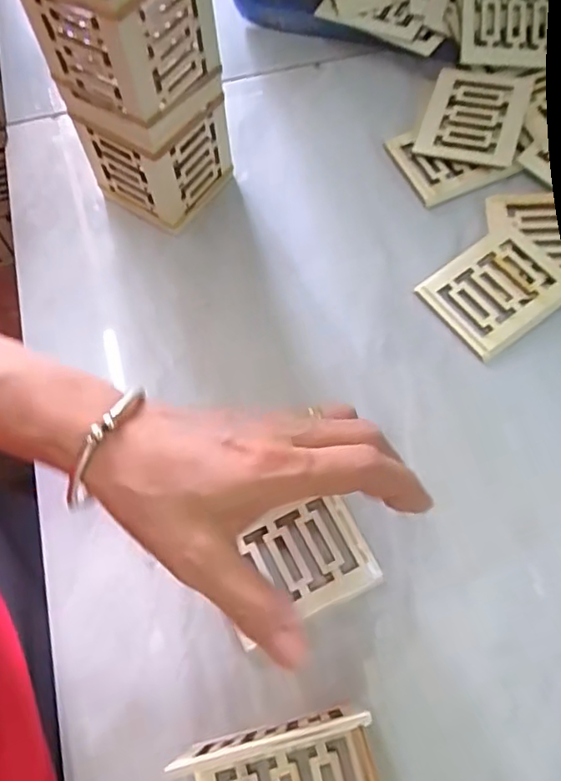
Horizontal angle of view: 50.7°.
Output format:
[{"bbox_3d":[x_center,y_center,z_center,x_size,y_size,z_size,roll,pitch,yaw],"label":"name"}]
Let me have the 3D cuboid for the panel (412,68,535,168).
[{"bbox_3d":[0.139,-0.198,0.426,0.067,0.004,0.081,16,73,13],"label":"panel"}]

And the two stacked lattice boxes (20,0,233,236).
[{"bbox_3d":[-0.083,-0.182,0.354,0.072,0.162,0.072,31,71,14],"label":"two stacked lattice boxes"}]

